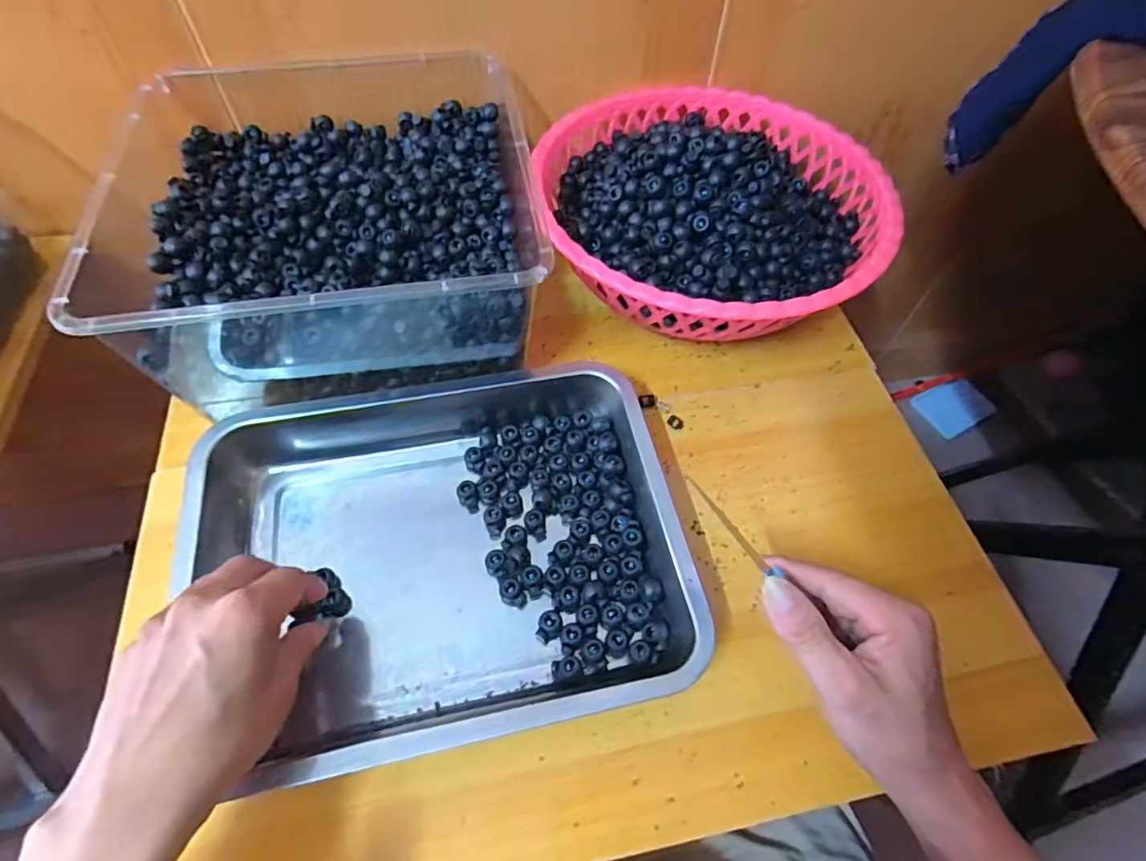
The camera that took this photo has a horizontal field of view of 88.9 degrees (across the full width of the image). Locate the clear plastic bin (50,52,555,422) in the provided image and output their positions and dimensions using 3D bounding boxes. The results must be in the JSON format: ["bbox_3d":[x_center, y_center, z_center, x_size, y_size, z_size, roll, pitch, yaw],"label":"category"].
[{"bbox_3d":[-0.186,-0.167,0.470,0.299,0.109,0.293,-7,58,-7],"label":"clear plastic bin"}]

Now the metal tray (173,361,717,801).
[{"bbox_3d":[-0.090,0.072,0.396,0.305,0.049,0.252,-10,57,-8],"label":"metal tray"}]

